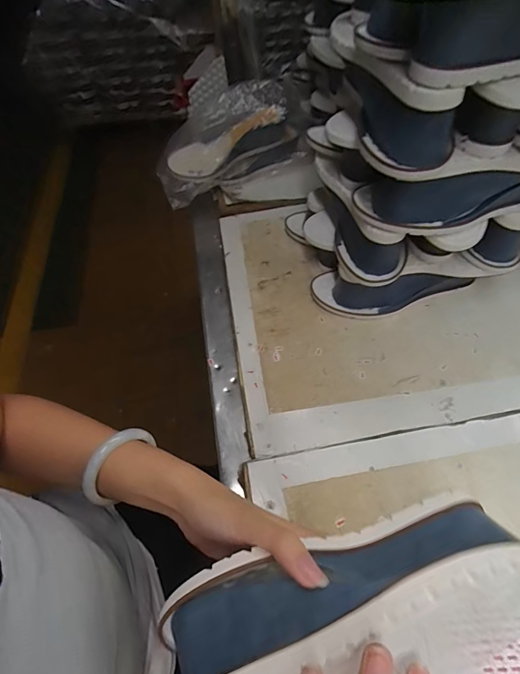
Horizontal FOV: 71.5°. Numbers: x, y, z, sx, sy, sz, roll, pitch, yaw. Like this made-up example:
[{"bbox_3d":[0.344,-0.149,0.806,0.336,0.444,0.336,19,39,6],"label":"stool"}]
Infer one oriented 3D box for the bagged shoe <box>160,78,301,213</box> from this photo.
[{"bbox_3d":[-0.057,-0.343,0.648,0.266,0.153,0.094,-26,58,-14],"label":"bagged shoe"}]

